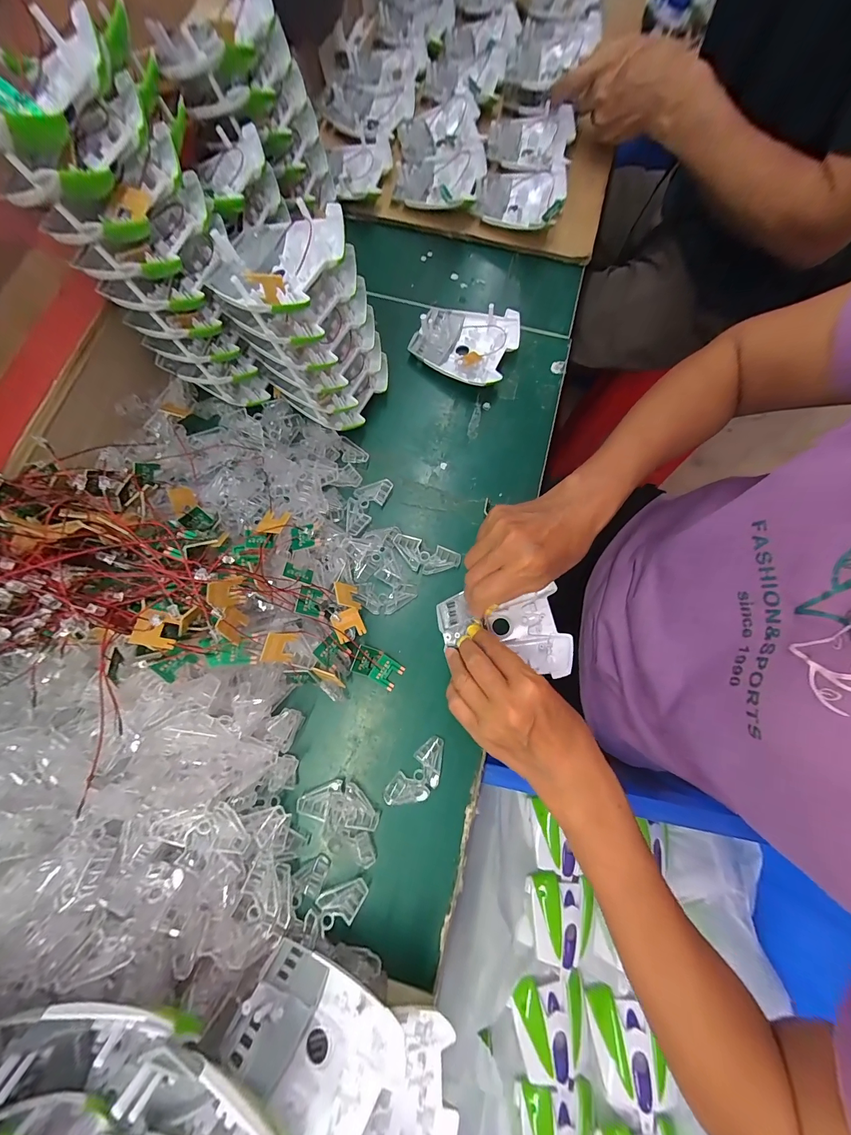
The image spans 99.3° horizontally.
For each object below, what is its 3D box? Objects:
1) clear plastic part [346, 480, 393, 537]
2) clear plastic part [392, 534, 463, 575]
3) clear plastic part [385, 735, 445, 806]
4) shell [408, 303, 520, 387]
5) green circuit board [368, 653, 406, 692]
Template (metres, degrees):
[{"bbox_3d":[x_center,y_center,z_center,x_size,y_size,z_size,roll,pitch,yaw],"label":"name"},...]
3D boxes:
[{"bbox_3d":[-0.062,-0.065,0.369,0.030,0.005,0.067,31,77,7],"label":"clear plastic part"},{"bbox_3d":[0.000,-0.010,0.358,0.066,0.008,0.029,19,76,4],"label":"clear plastic part"},{"bbox_3d":[-0.005,0.179,0.311,0.029,0.009,0.066,43,79,9],"label":"clear plastic part"},{"bbox_3d":[0.043,-0.255,0.411,0.109,0.030,0.094,24,76,5],"label":"shell"},{"bbox_3d":[-0.035,0.096,0.331,0.025,0.007,0.025,30,77,7],"label":"green circuit board"}]

